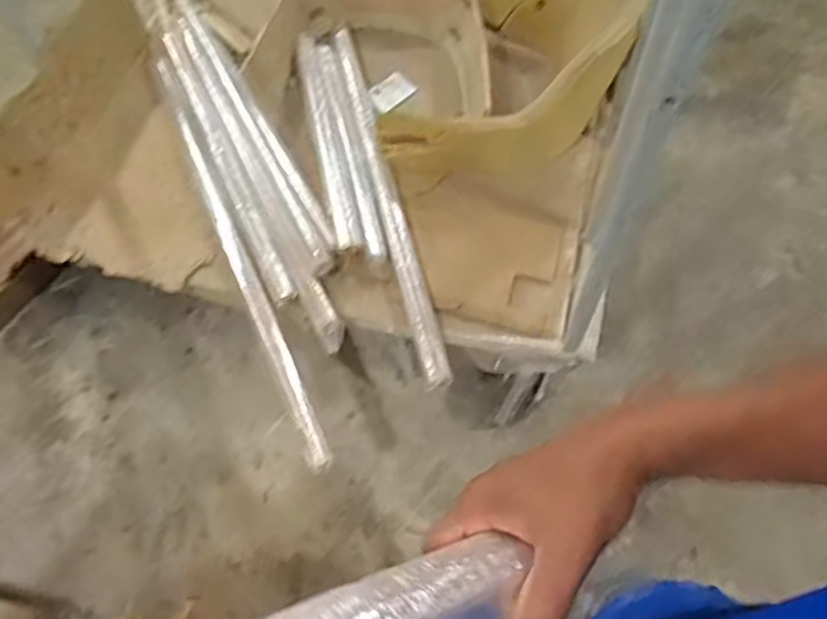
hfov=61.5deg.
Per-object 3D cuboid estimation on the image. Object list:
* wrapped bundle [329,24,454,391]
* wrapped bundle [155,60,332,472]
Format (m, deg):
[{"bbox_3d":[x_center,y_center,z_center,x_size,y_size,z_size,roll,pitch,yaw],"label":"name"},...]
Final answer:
[{"bbox_3d":[-0.064,-0.270,1.471,0.052,0.062,0.924,-14,62,-4],"label":"wrapped bundle"},{"bbox_3d":[-0.373,-0.149,1.431,0.042,0.046,1.048,-24,64,-9],"label":"wrapped bundle"}]

